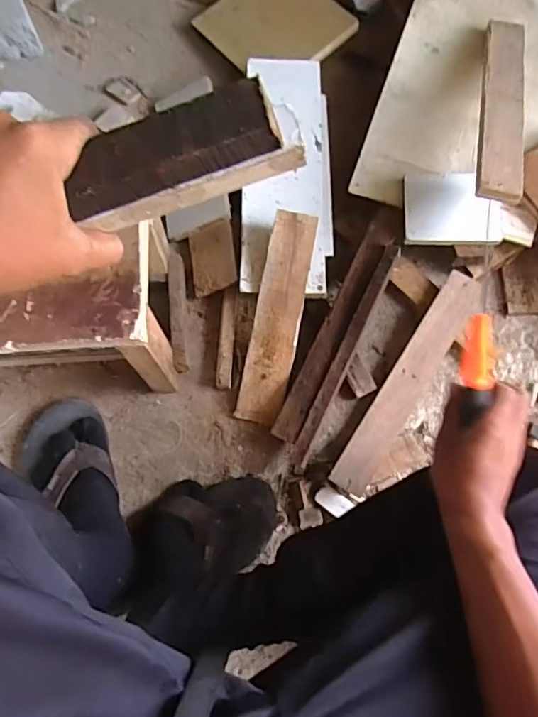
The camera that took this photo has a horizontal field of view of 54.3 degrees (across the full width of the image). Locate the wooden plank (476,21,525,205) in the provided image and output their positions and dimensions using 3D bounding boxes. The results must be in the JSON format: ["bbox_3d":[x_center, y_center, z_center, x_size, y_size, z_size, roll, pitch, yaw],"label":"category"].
[{"bbox_3d":[0.318,-0.346,0.711,0.055,0.014,0.333,10,65,10],"label":"wooden plank"}]

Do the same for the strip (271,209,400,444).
[{"bbox_3d":[0.098,-0.053,0.731,0.036,0.030,0.359,24,73,8],"label":"strip"}]

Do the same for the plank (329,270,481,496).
[{"bbox_3d":[0.193,0.029,0.719,0.053,0.026,0.338,32,77,9],"label":"plank"}]

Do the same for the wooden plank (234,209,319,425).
[{"bbox_3d":[0.012,-0.055,0.719,0.063,0.014,0.284,12,91,4],"label":"wooden plank"}]

